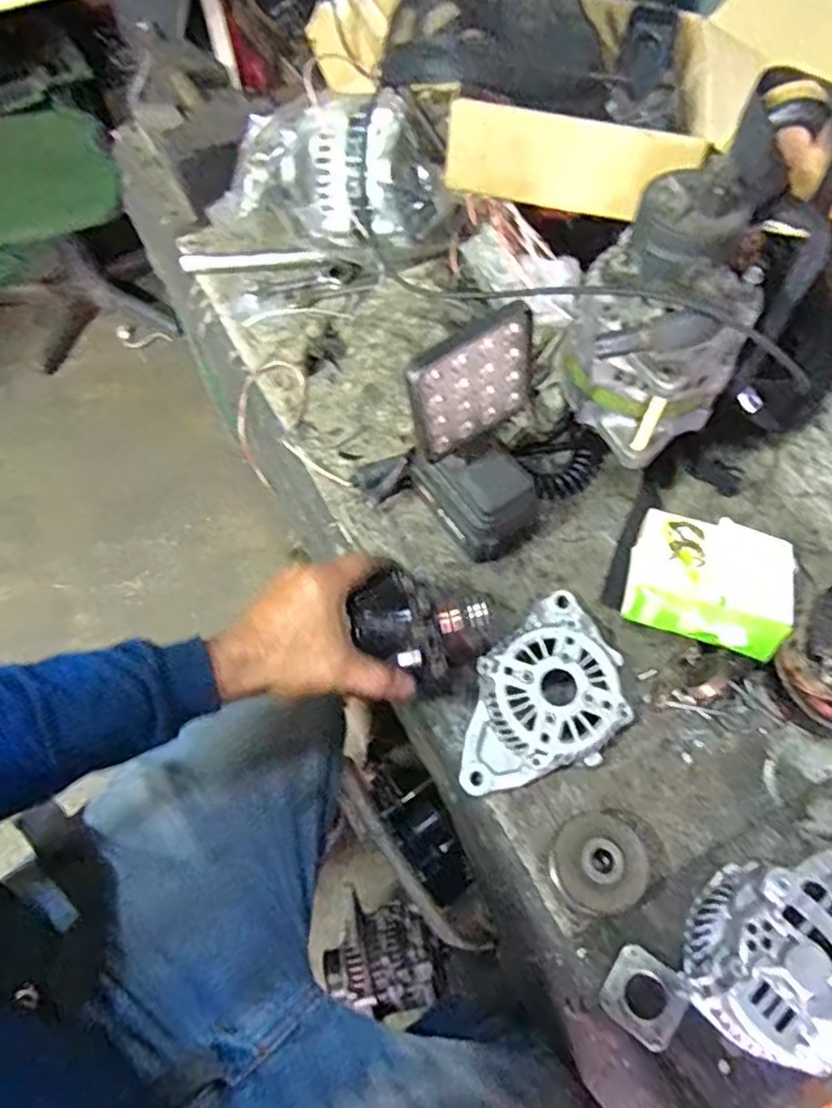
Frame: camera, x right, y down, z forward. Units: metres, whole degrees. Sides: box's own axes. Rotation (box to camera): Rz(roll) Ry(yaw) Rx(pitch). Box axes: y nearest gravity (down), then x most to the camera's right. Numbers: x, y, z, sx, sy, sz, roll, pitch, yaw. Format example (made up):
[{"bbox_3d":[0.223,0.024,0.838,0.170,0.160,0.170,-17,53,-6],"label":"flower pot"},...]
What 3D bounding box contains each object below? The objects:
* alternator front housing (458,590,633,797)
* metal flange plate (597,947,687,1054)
[{"bbox_3d":[0.104,0.122,0.546,0.113,0.046,0.172,41,71,20],"label":"alternator front housing"},{"bbox_3d":[0.159,0.310,0.465,0.051,0.004,0.048,29,74,30],"label":"metal flange plate"}]

